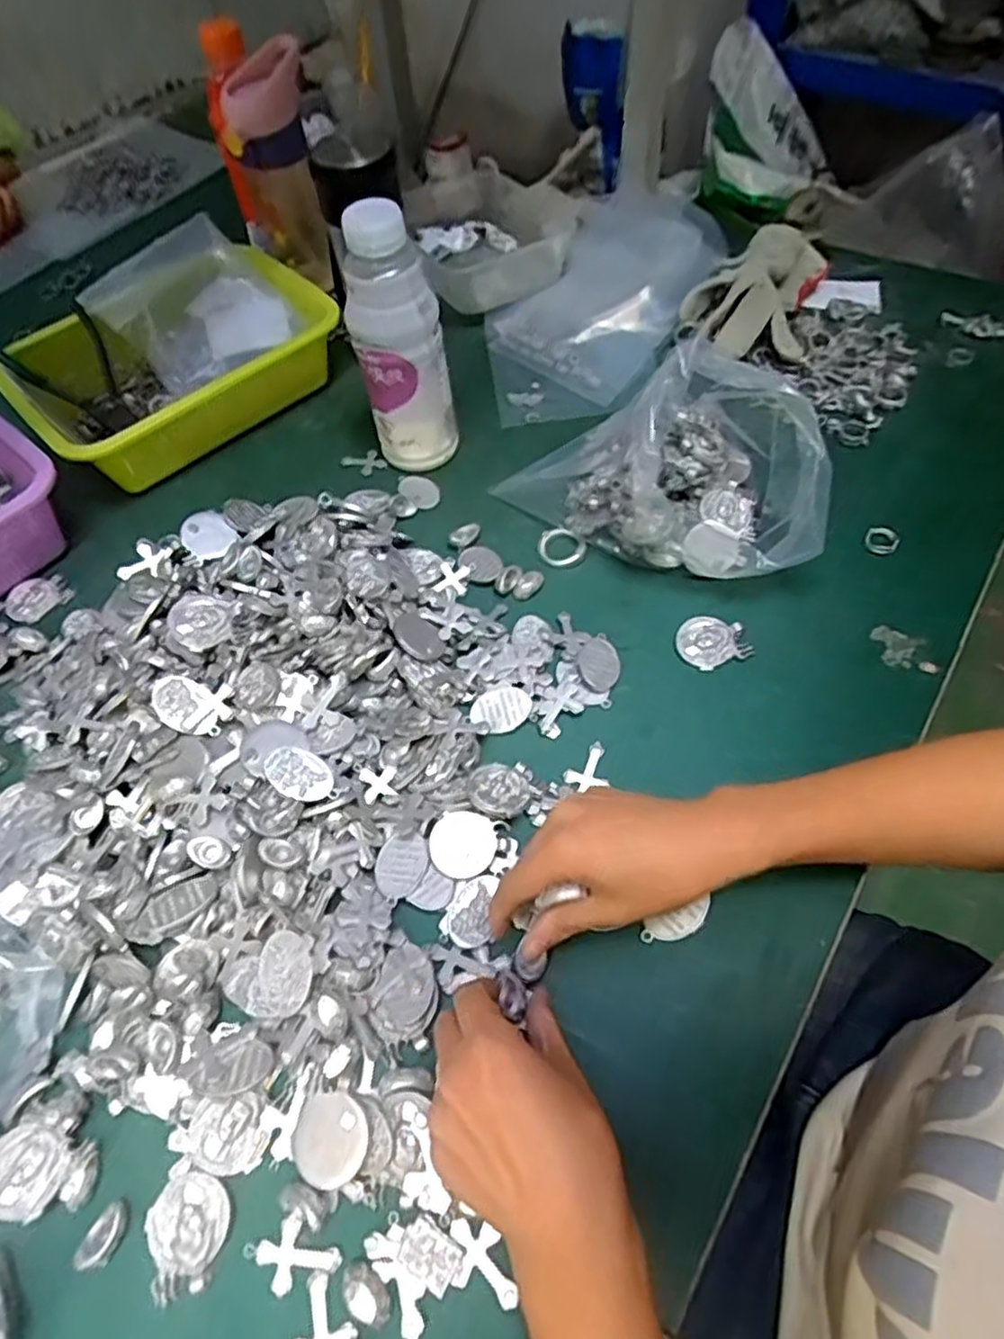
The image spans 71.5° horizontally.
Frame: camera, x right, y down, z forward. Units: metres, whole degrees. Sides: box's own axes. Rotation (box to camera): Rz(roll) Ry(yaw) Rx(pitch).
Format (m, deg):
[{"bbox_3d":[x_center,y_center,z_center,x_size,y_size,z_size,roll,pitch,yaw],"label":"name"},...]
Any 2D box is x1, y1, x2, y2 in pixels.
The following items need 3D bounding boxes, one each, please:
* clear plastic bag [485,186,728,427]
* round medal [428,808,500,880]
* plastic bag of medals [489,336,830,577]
[{"bbox_3d":[0.087,-0.359,0.680,0.294,0.073,0.192,-41,64,-19],"label":"clear plastic bag"},{"bbox_3d":[-0.024,0.104,0.415,0.038,0.004,0.038,0,70,0],"label":"round medal"},{"bbox_3d":[0.117,-0.159,0.512,0.240,0.119,0.137,18,61,14],"label":"plastic bag of medals"}]

